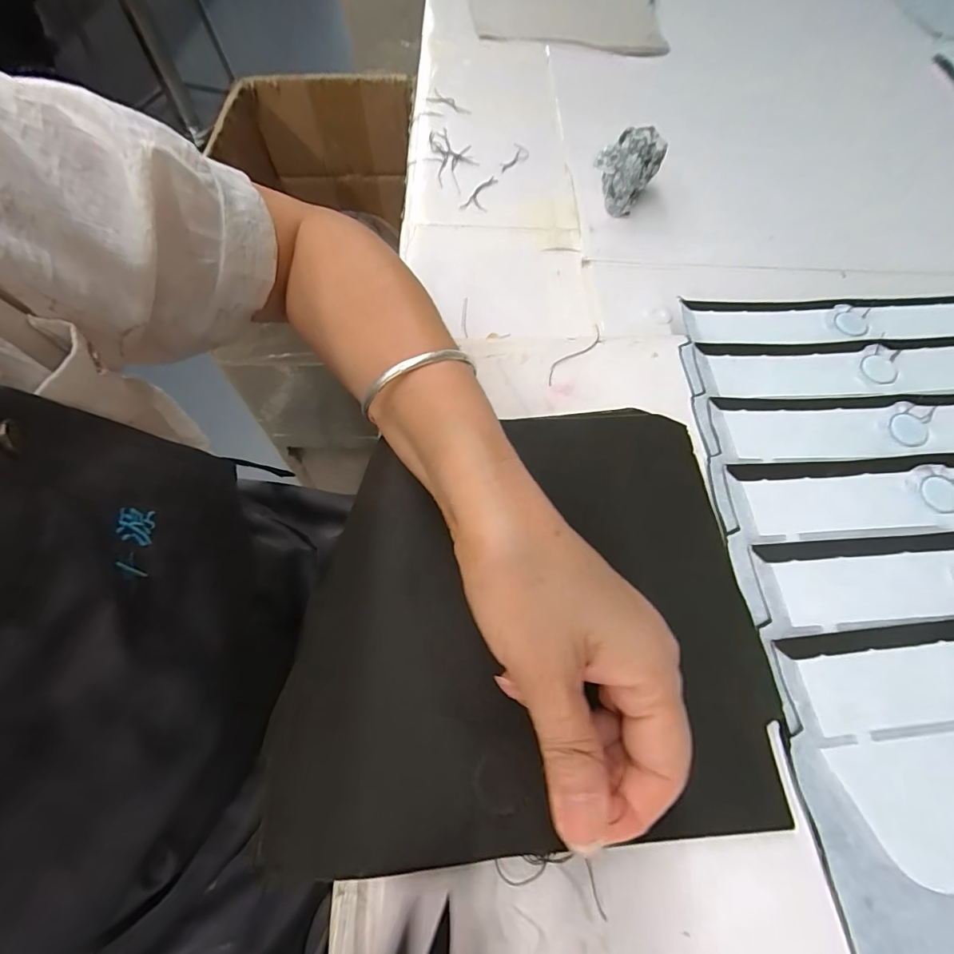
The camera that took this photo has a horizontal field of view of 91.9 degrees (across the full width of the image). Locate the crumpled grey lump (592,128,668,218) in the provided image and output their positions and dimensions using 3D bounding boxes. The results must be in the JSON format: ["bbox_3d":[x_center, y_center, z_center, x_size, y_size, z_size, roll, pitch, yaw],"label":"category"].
[{"bbox_3d":[0.129,-0.264,0.396,0.038,0.047,0.055,35,70,16],"label":"crumpled grey lump"}]

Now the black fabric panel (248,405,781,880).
[{"bbox_3d":[0.017,0.060,0.228,0.228,0.022,0.202,-5,64,-2],"label":"black fabric panel"}]

